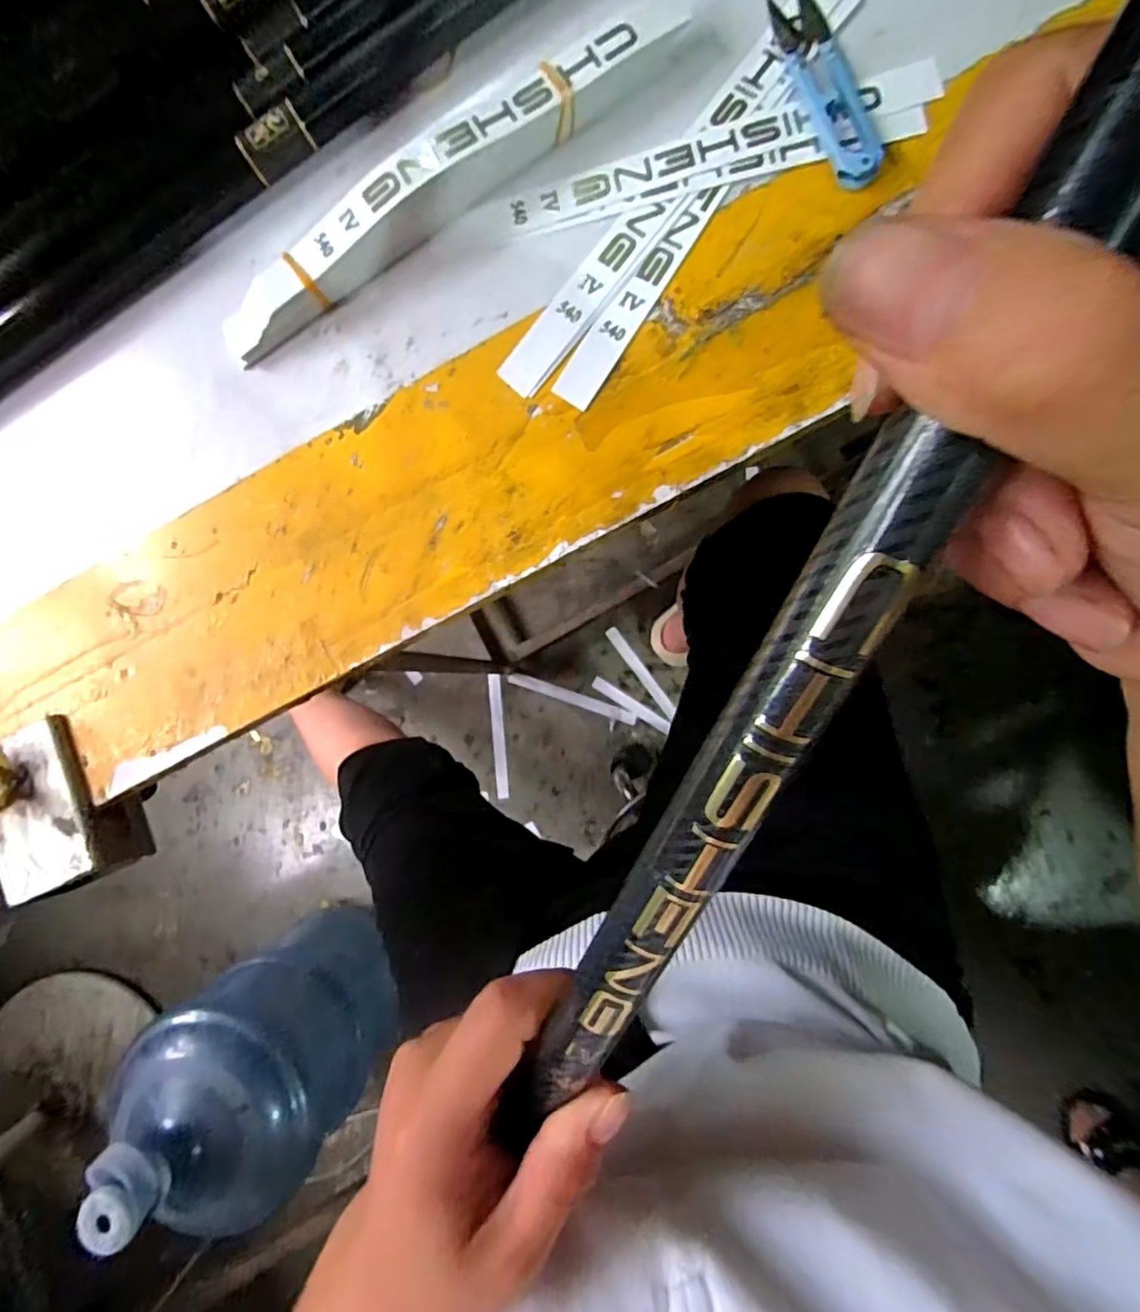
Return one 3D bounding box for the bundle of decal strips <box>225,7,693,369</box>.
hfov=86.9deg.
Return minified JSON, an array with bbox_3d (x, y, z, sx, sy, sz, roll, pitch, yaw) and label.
[{"bbox_3d":[-0.063,-0.219,0.279,0.242,0.025,0.034,-32,84,6],"label":"bundle of decal strips"}]

